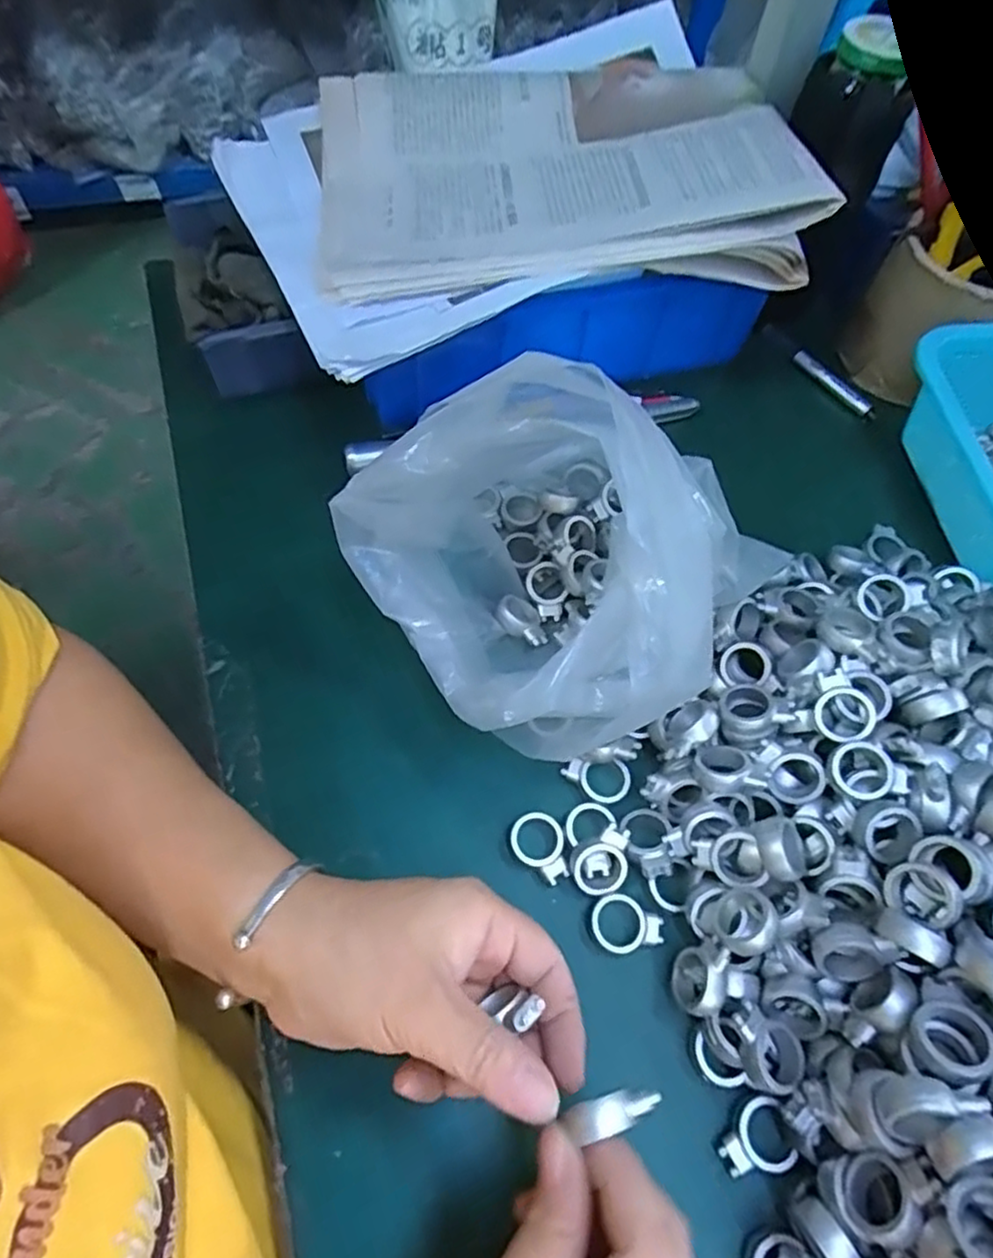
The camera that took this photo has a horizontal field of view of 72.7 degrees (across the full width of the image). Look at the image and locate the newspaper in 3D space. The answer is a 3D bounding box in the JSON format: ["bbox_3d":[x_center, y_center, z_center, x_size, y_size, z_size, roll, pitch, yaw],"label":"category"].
[{"bbox_3d":[0.031,-0.279,0.404,0.273,0.040,0.189,-7,63,-5],"label":"newspaper"}]

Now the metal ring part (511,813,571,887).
[{"bbox_3d":[0.021,0.106,0.326,0.025,0.008,0.033,-15,64,-9],"label":"metal ring part"}]

